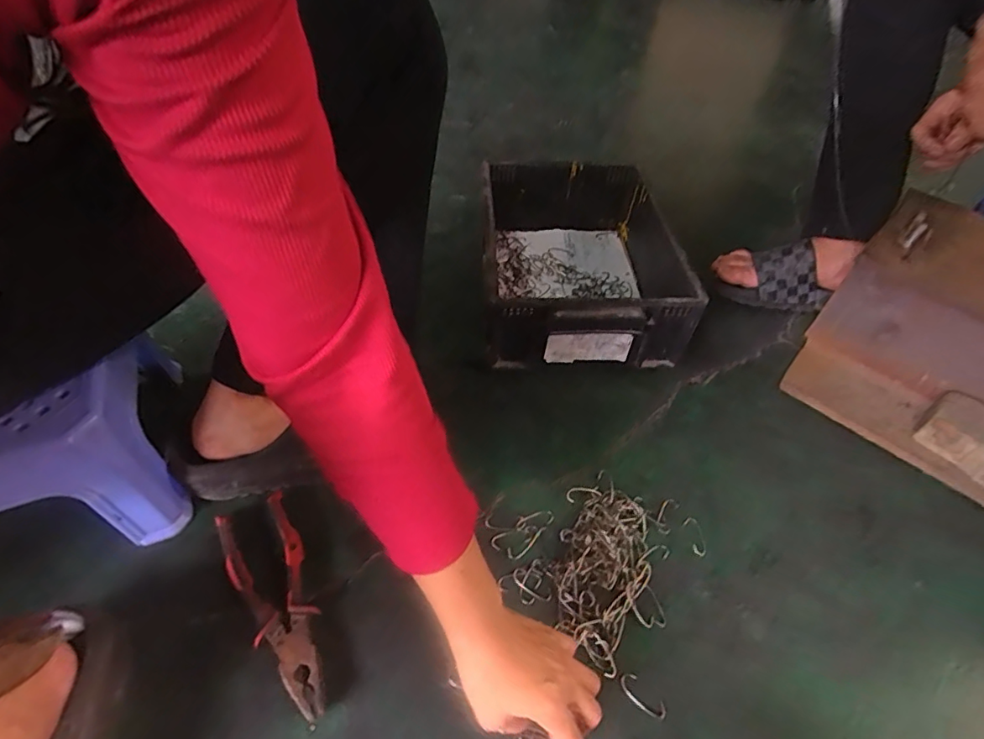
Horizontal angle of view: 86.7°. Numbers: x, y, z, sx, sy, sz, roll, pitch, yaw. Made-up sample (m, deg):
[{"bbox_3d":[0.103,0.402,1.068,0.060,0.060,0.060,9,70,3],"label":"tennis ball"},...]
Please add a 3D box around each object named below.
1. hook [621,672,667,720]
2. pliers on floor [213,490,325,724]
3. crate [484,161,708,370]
[{"bbox_3d":[0.125,0.273,0.435,0.016,0.004,0.042,-35,60,-30],"label":"hook"},{"bbox_3d":[-0.186,0.203,0.457,0.061,0.023,0.199,-22,54,-22],"label":"pliers on floor"},{"bbox_3d":[0.132,-0.153,0.730,0.286,0.122,0.341,0,49,-5],"label":"crate"}]

